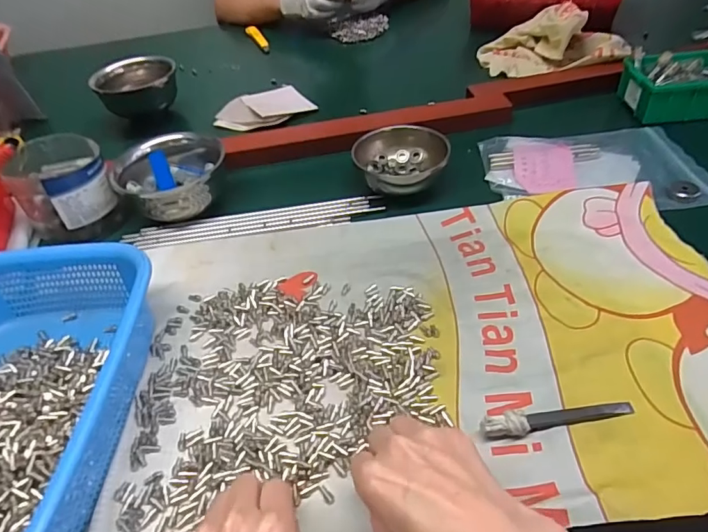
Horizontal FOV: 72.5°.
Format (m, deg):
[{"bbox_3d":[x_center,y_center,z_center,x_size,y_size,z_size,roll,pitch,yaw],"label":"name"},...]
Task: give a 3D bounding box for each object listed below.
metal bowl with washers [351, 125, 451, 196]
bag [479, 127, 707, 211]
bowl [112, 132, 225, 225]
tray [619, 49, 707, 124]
[{"bbox_3d":[0.054,-0.118,0.559,0.107,0.049,0.085,-1,44,7],"label":"metal bowl with washers"},{"bbox_3d":[0.276,-0.116,0.555,0.234,0.013,0.147,-4,43,3],"label":"bag"},{"bbox_3d":[-0.211,-0.105,0.562,0.114,0.067,0.100,-32,49,-25],"label":"bowl"},{"bbox_3d":[0.442,-0.238,0.635,0.148,0.055,0.099,-1,44,6],"label":"tray"}]

